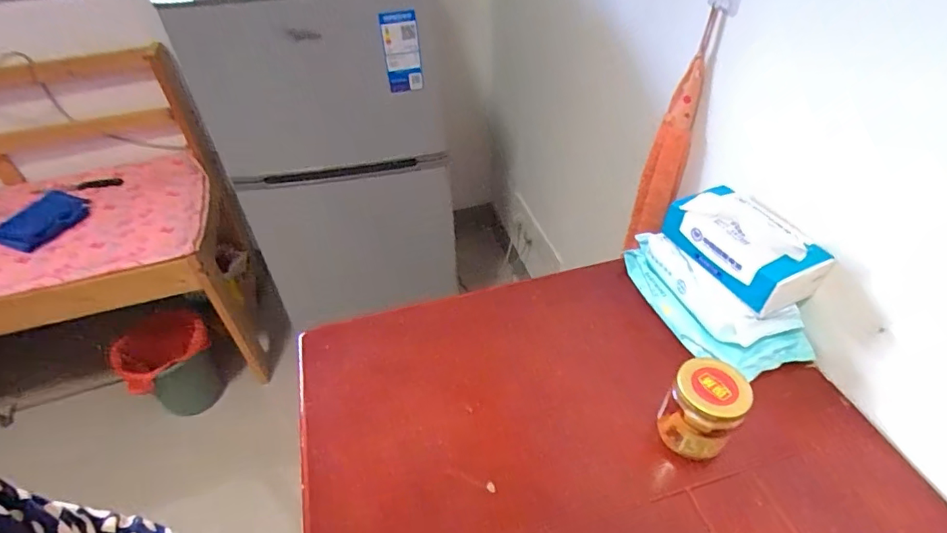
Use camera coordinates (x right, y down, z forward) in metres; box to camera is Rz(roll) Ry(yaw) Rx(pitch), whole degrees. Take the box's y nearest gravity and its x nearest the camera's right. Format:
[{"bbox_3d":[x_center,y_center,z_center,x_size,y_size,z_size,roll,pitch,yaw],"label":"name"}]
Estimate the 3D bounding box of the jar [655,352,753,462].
[{"bbox_3d":[0.226,0.139,0.490,0.063,0.078,0.067,-1,43,1],"label":"jar"}]

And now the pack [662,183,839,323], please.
[{"bbox_3d":[0.317,-0.028,0.586,0.096,0.069,0.162,-21,47,-19],"label":"pack"}]

